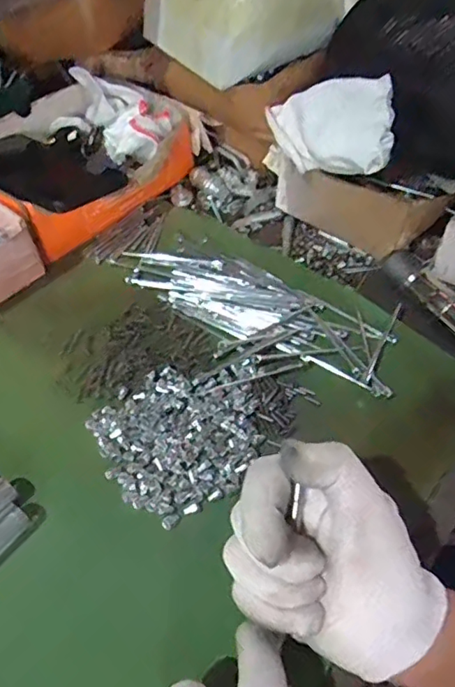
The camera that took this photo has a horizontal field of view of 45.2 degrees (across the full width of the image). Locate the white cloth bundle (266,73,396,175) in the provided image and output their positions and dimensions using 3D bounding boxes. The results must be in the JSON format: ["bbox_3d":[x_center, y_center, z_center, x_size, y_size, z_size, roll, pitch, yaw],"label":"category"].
[{"bbox_3d":[0.081,-0.174,0.436,0.098,0.050,0.067,8,52,6],"label":"white cloth bundle"}]

